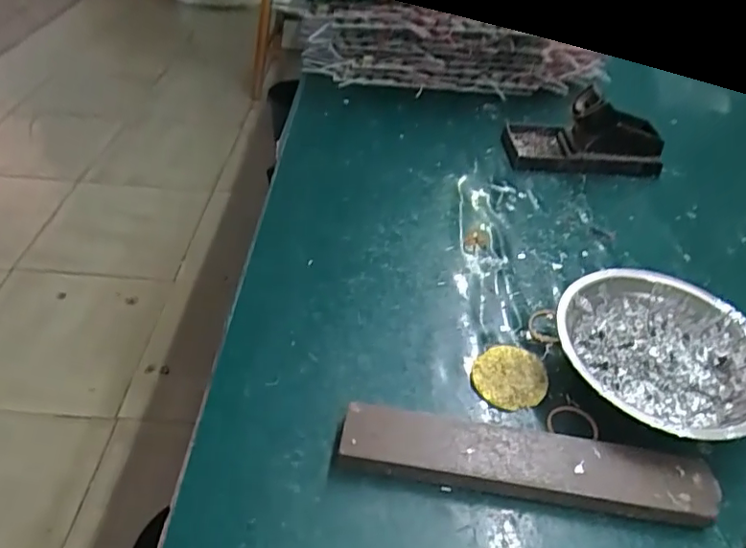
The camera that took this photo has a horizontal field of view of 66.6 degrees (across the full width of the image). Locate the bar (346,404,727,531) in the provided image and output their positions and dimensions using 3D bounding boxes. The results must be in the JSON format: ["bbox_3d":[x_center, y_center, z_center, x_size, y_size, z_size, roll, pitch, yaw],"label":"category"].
[{"bbox_3d":[0.082,0.104,0.311,0.198,0.017,0.039,9,43,3],"label":"bar"}]

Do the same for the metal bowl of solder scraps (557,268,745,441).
[{"bbox_3d":[0.176,0.055,0.354,0.123,0.039,0.120,3,43,-3],"label":"metal bowl of solder scraps"}]

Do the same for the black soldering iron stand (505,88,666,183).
[{"bbox_3d":[0.200,-0.136,0.537,0.144,0.059,0.075,1,43,-5],"label":"black soldering iron stand"}]

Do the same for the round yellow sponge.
[{"bbox_3d":[0.087,0.064,0.360,0.044,0.005,0.047,3,43,-3],"label":"round yellow sponge"}]

